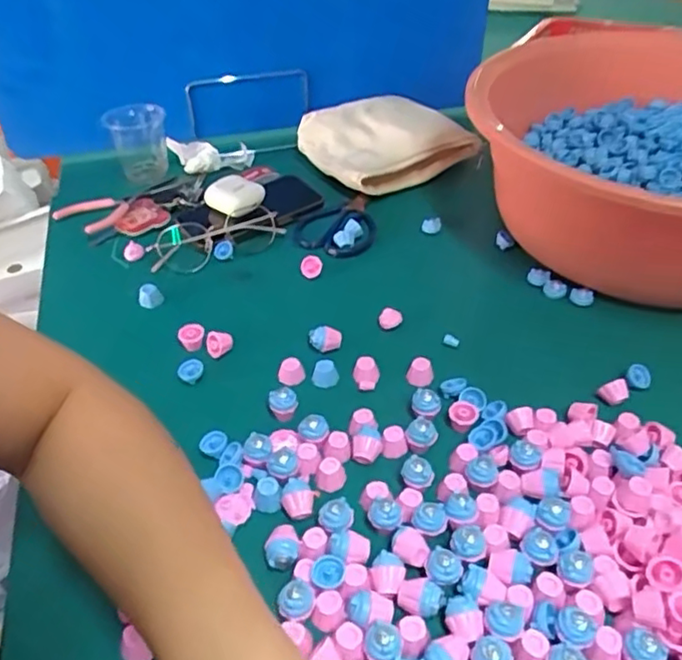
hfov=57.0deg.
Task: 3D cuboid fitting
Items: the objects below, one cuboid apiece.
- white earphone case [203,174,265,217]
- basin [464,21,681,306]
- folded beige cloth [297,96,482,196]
[{"bbox_3d":[-0.106,-0.139,0.646,0.056,0.024,0.045,28,49,29],"label":"white earphone case"},{"bbox_3d":[0.304,-0.155,0.600,0.356,0.145,0.384,-1,41,1],"label":"basin"},{"bbox_3d":[0.047,-0.218,0.730,0.161,0.068,0.145,-27,47,-26],"label":"folded beige cloth"}]

